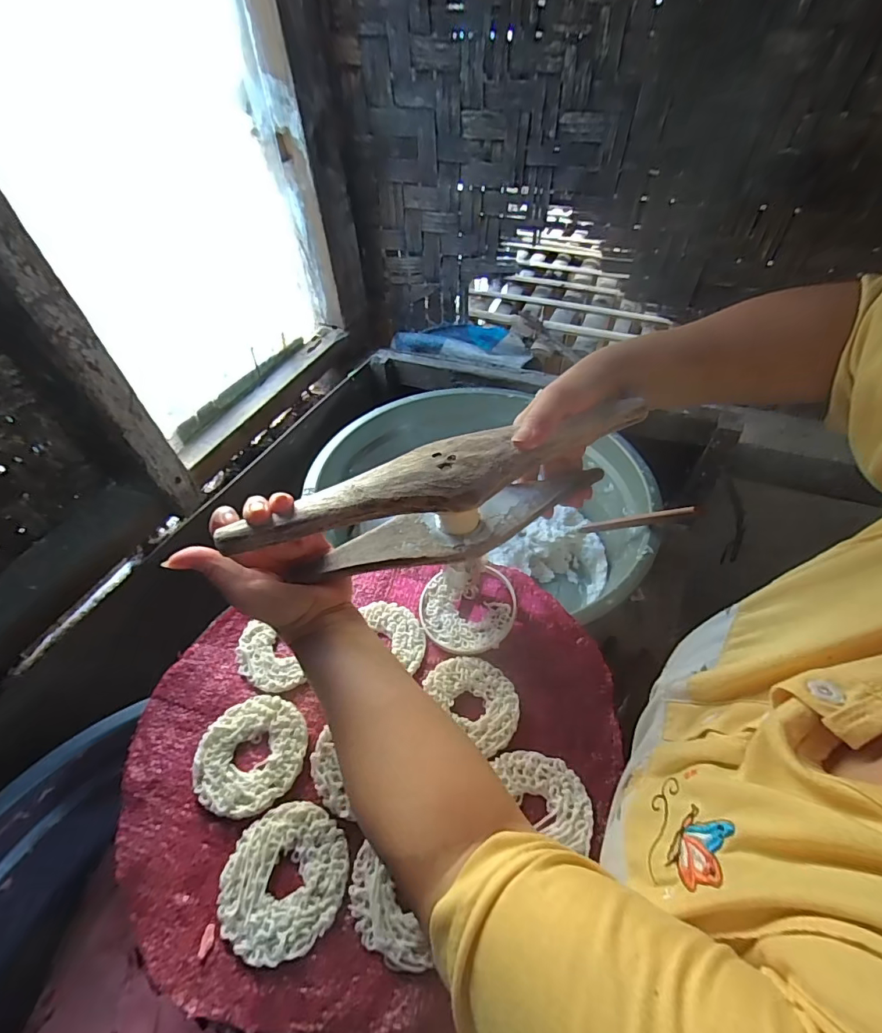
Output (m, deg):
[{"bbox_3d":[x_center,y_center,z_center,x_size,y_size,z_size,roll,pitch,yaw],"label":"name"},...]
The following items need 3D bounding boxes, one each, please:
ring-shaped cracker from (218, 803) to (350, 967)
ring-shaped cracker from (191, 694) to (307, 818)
[{"bbox_3d":[-0.100,0.230,0.296,0.075,0.004,0.079,-1,48,1],"label":"ring-shaped cracker"},{"bbox_3d":[-0.143,0.177,0.348,0.076,0.006,0.080,-1,48,1],"label":"ring-shaped cracker"}]

